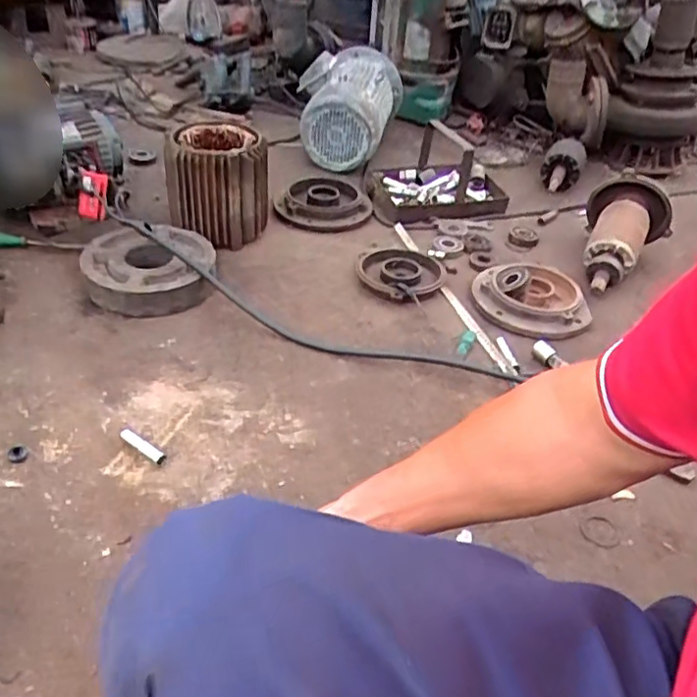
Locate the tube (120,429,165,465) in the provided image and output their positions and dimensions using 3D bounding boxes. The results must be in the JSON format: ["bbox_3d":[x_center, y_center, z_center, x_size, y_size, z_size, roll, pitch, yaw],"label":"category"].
[{"bbox_3d":[-0.302,0.141,0.946,0.090,0.015,0.016,28,41,28],"label":"tube"}]

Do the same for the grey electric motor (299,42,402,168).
[{"bbox_3d":[0.002,-0.645,1.657,0.230,0.197,0.362,13,51,7],"label":"grey electric motor"}]

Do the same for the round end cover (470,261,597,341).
[{"bbox_3d":[0.356,-0.104,1.256,0.208,0.058,0.228,-16,41,-28],"label":"round end cover"}]

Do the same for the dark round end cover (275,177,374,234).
[{"bbox_3d":[-0.055,-0.334,1.493,0.215,0.072,0.222,7,35,2],"label":"dark round end cover"}]

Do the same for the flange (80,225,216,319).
[{"bbox_3d":[-0.384,-0.154,1.252,0.245,0.099,0.219,-5,37,-15],"label":"flange"}]

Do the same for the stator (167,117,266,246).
[{"bbox_3d":[-0.249,-0.320,1.289,0.183,0.197,0.170,27,41,27],"label":"stator"}]

